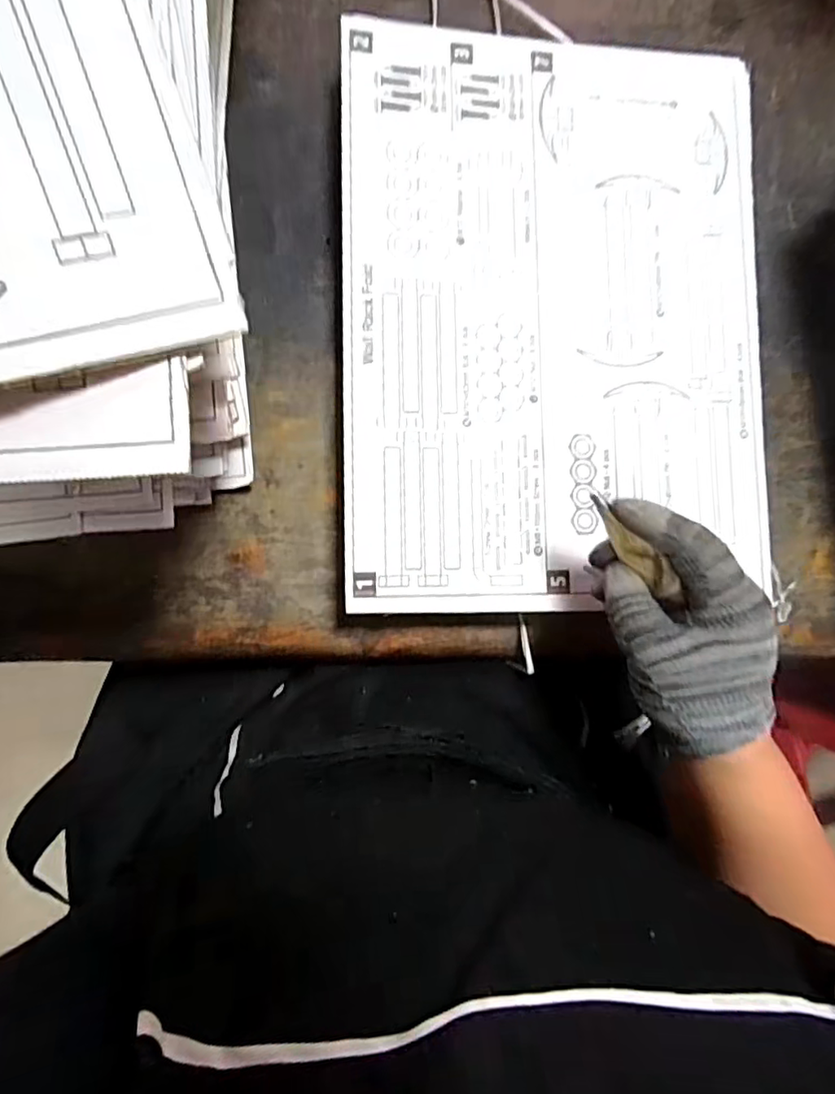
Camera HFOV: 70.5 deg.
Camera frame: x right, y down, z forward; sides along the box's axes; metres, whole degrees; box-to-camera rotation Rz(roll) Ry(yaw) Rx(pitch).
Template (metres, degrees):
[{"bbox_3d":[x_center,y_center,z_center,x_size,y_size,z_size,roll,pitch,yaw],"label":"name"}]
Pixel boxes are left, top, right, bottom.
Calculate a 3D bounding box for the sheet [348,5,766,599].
[{"bbox_3d":[0.092,-0.150,0.385,0.276,0.008,0.375,0,87,-7],"label":"sheet"}]

